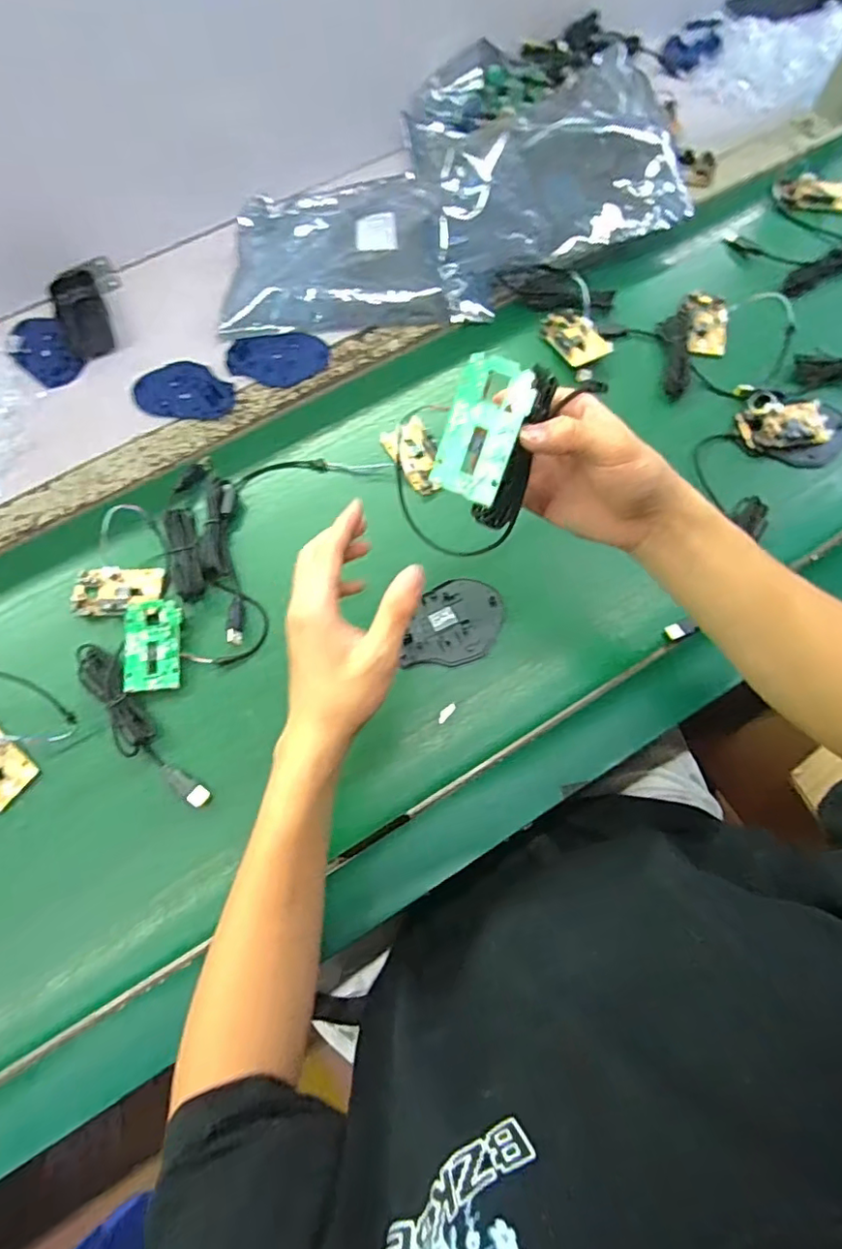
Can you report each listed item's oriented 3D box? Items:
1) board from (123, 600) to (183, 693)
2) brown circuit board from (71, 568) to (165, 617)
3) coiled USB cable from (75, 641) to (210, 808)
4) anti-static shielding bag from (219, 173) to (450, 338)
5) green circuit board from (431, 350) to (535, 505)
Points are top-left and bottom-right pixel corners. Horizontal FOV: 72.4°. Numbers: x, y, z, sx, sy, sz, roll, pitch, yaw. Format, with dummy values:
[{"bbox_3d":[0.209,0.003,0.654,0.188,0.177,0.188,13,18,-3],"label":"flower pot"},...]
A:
[{"bbox_3d":[-0.231,0.017,0.498,0.046,0.018,0.080,-7,69,-1],"label":"board"},{"bbox_3d":[-0.274,-0.031,0.518,0.076,0.007,0.046,-5,69,0],"label":"brown circuit board"},{"bbox_3d":[-0.234,0.083,0.478,0.039,0.017,0.173,-35,72,-11],"label":"coiled USB cable"},{"bbox_3d":[-0.097,-0.416,0.642,0.232,0.042,0.191,-4,69,0],"label":"anti-static shielding bag"},{"bbox_3d":[0.036,-0.113,0.339,0.045,0.079,0.004,30,30,18],"label":"green circuit board"}]

